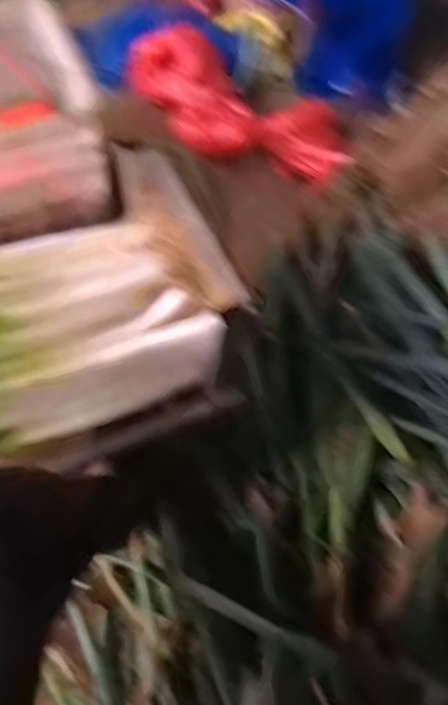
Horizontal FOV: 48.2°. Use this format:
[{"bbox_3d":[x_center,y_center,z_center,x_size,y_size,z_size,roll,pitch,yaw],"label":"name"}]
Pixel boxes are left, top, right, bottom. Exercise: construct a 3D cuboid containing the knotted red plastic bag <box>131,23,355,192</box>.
[{"bbox_3d":[0.012,-0.532,1.096,0.559,0.093,0.215,40,67,19],"label":"knotted red plastic bag"}]

